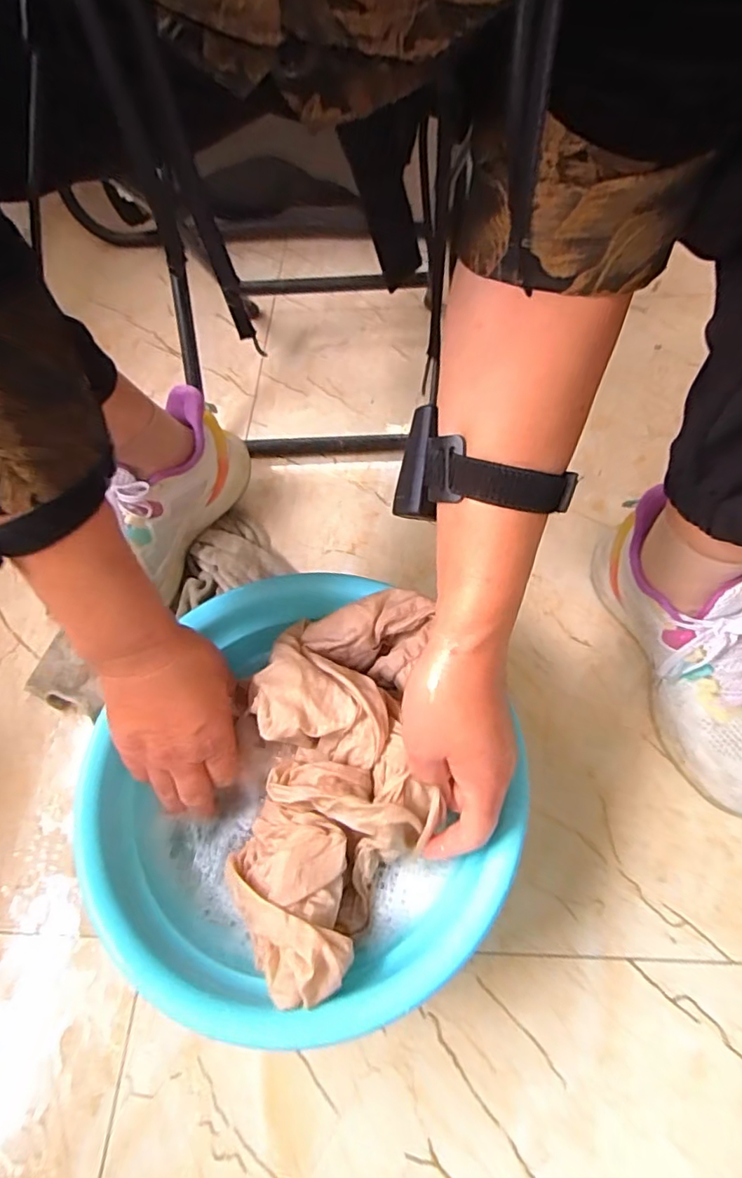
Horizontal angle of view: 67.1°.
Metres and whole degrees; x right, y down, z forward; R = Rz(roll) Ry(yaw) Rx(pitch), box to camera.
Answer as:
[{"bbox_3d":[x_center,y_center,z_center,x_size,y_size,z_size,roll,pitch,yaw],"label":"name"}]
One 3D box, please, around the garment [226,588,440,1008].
[{"bbox_3d":[-0.028,0.120,0.384,0.131,0.079,0.249,7,70,9],"label":"garment"}]

